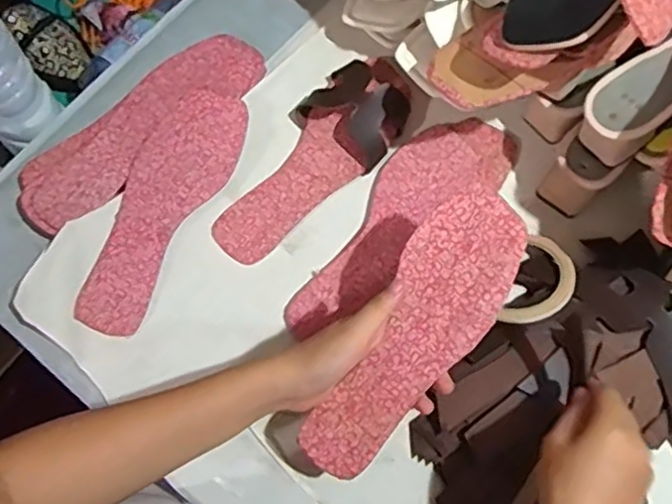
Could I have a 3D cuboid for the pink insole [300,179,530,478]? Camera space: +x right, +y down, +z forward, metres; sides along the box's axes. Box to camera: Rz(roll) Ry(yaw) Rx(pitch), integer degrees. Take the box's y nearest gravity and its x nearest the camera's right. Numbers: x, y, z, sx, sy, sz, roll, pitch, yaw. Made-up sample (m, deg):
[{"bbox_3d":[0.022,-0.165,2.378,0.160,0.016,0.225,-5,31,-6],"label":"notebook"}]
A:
[{"bbox_3d":[0.063,0.064,0.507,0.080,0.004,0.237,30,90,4],"label":"pink insole"}]

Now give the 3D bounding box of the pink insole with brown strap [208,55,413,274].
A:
[{"bbox_3d":[-0.023,-0.094,0.634,0.090,0.030,0.237,42,78,13],"label":"pink insole with brown strap"}]

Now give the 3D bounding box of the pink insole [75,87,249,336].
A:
[{"bbox_3d":[-0.158,-0.041,0.614,0.080,0.018,0.239,22,74,8],"label":"pink insole"}]

